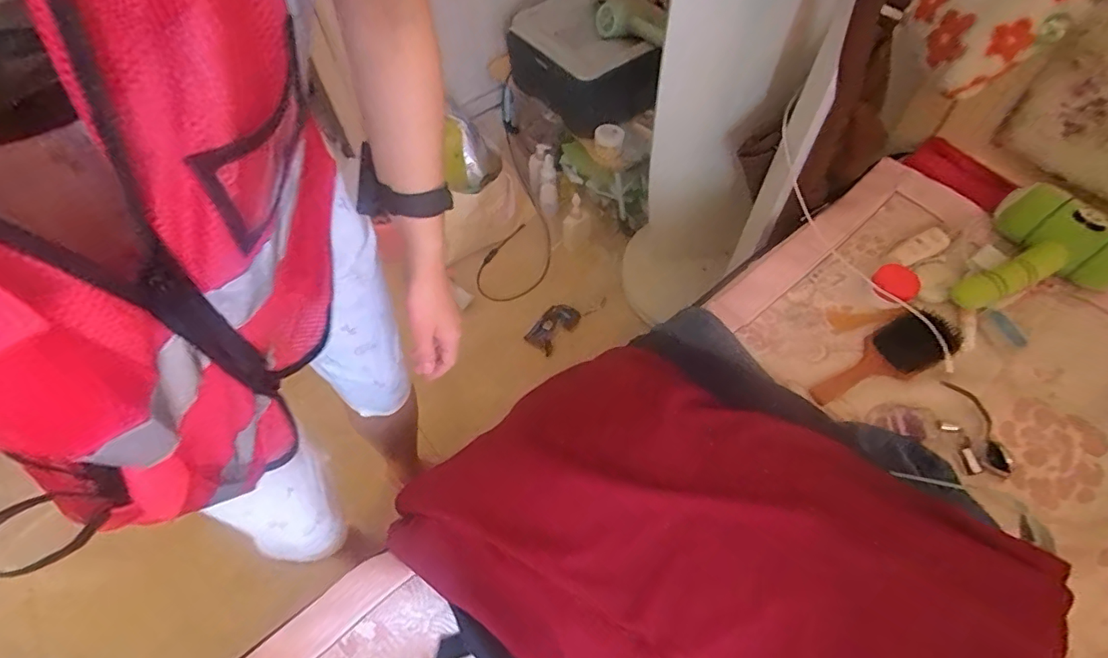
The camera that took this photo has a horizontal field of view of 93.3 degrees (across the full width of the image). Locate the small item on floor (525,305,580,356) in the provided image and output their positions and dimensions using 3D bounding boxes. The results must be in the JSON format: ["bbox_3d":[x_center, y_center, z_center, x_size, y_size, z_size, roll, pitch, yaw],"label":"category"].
[{"bbox_3d":[-0.003,-0.003,1.324,0.137,0.010,0.094,-48,56,-1],"label":"small item on floor"}]

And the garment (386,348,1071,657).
[{"bbox_3d":[0.146,0.229,0.563,0.599,0.096,0.402,30,64,20],"label":"garment"}]

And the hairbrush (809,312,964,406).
[{"bbox_3d":[0.464,0.041,0.746,0.226,0.033,0.079,-20,59,-10],"label":"hairbrush"}]

